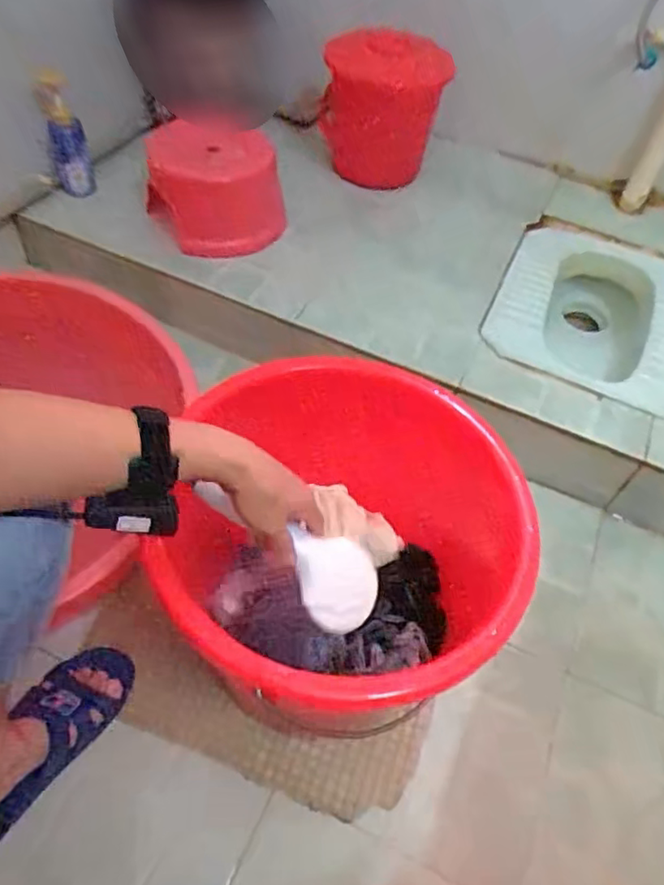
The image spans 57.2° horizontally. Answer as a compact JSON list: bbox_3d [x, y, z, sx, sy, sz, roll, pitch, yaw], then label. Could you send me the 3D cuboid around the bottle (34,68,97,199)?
[{"bbox_3d":[-0.470,-0.535,1.083,0.061,0.230,0.065,-15,55,-17],"label":"bottle"}]

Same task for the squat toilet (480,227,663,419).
[{"bbox_3d":[0.478,-0.201,1.137,0.352,0.177,0.414,23,54,11],"label":"squat toilet"}]

